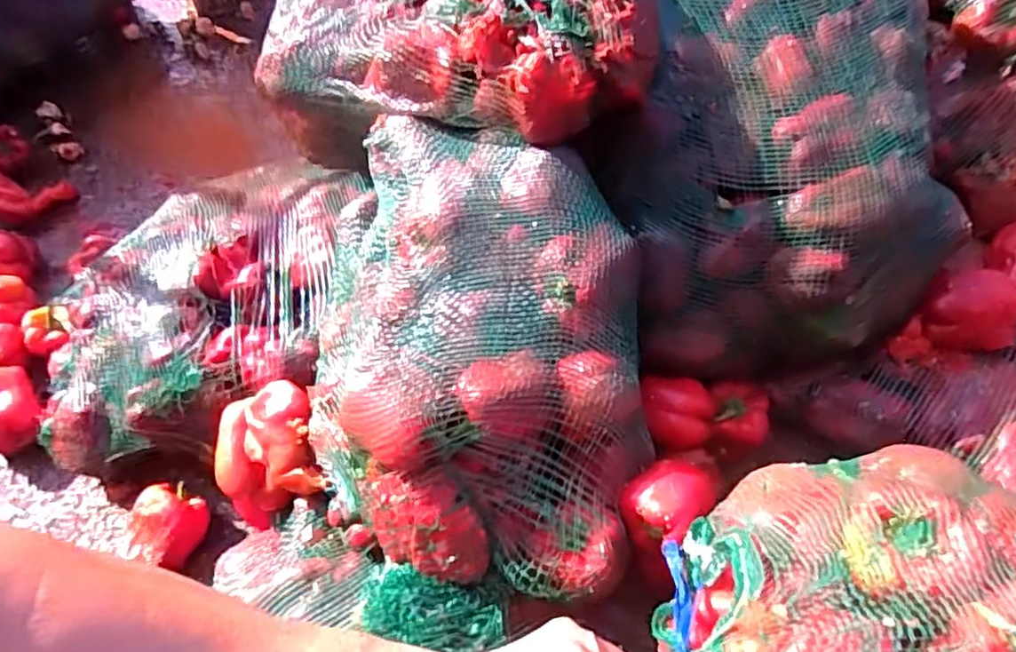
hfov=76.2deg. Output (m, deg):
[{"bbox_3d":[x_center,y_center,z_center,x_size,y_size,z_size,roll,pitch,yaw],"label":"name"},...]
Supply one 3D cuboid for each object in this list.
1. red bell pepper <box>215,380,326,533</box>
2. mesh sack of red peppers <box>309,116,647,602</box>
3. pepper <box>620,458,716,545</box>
[{"bbox_3d":[-0.264,0.143,0.721,0.117,0.094,0.137,-17,58,-7],"label":"red bell pepper"},{"bbox_3d":[-0.035,0.010,0.677,0.334,0.173,0.443,-1,57,3],"label":"mesh sack of red peppers"},{"bbox_3d":[0.165,0.186,0.681,0.087,0.076,0.077,-40,63,-20],"label":"pepper"}]

